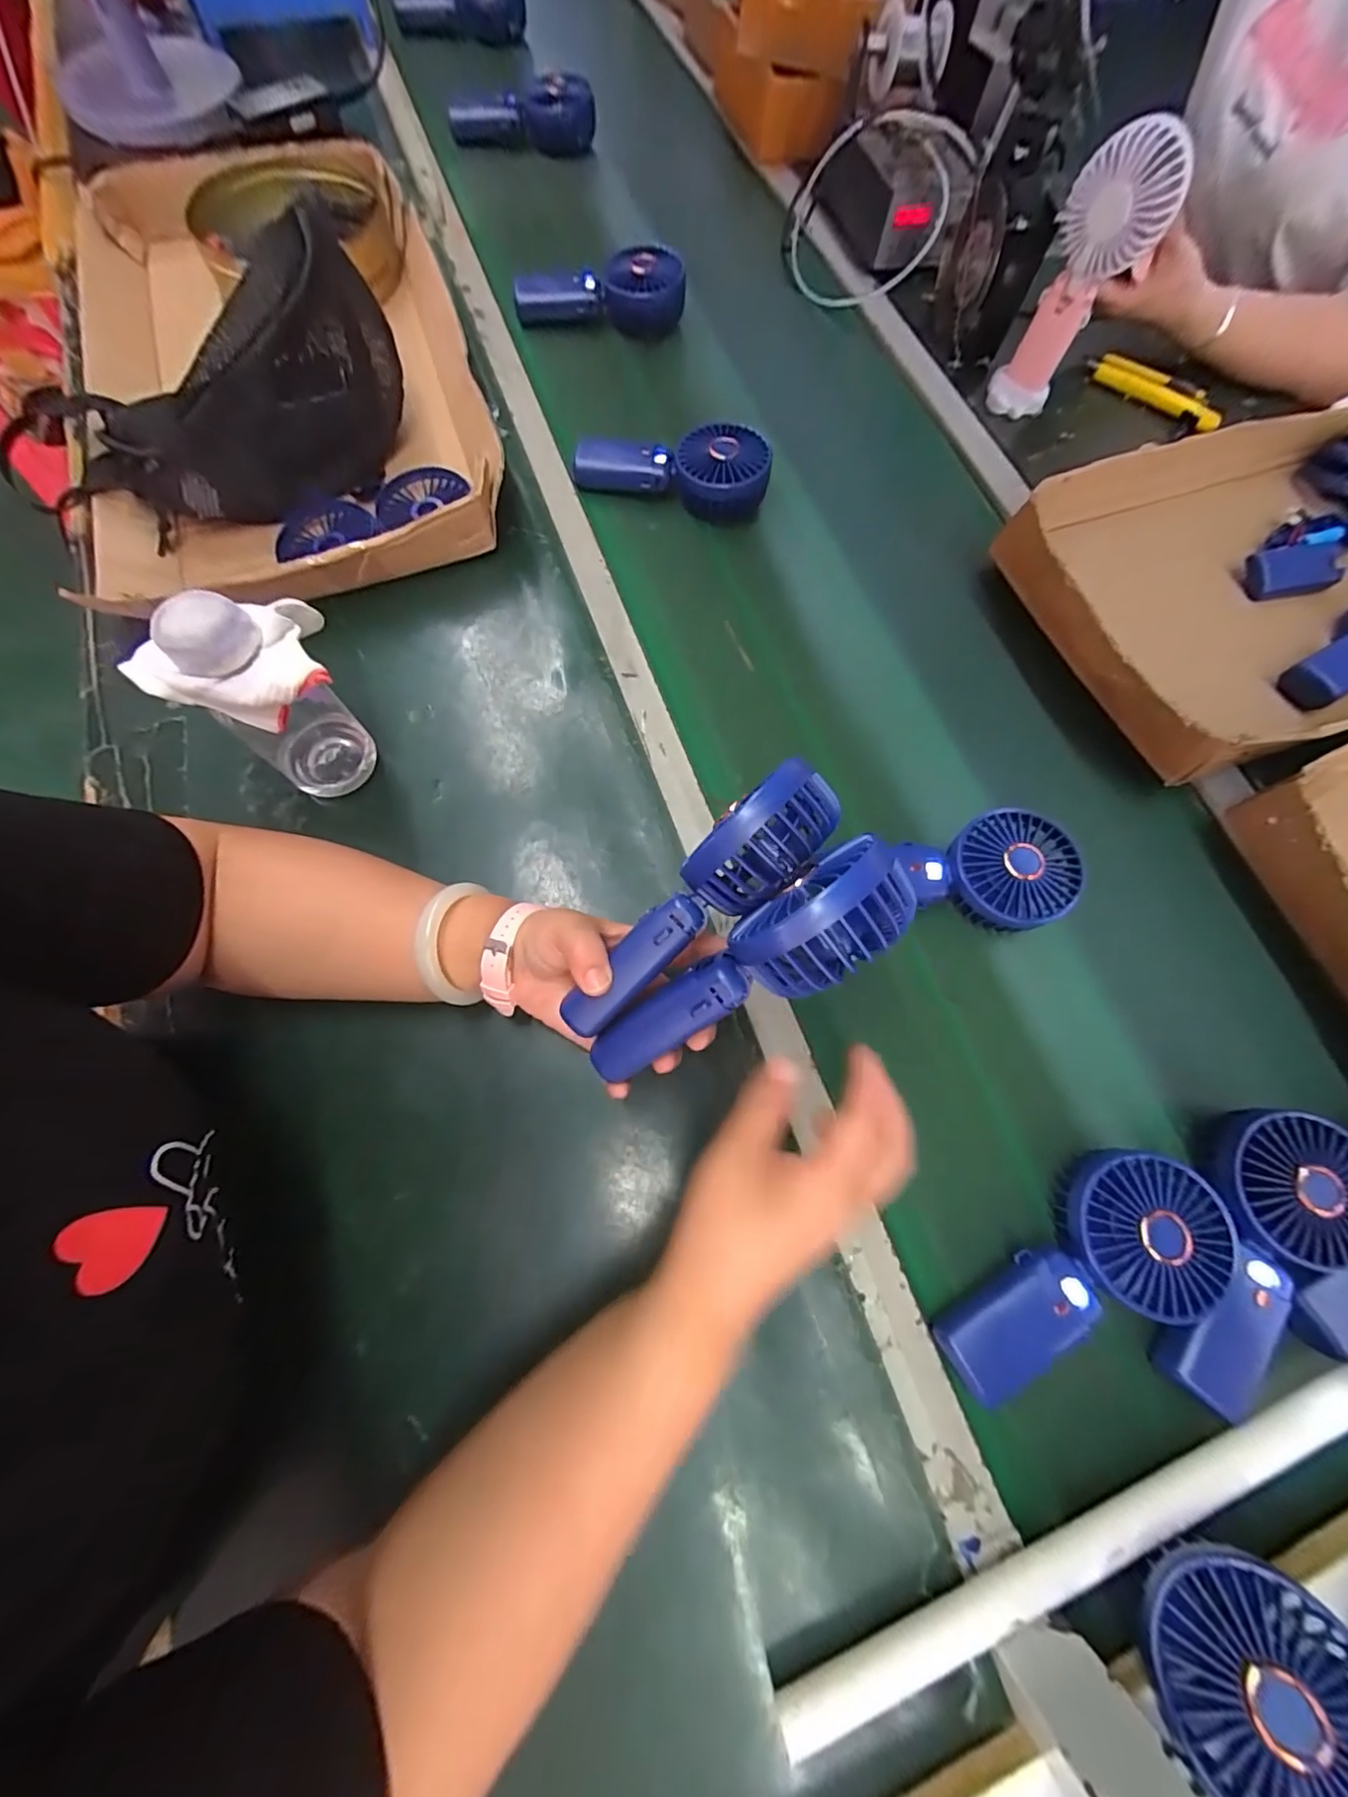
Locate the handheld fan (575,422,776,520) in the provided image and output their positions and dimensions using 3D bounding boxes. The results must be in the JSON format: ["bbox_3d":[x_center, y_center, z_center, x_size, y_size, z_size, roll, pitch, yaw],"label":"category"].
[{"bbox_3d":[-0.001,-0.413,0.546,0.181,0.051,0.070,11,72,4],"label":"handheld fan"}]

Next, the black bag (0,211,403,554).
[{"bbox_3d":[-0.374,-0.400,0.454,0.310,0.113,0.133,-29,74,-9],"label":"black bag"}]

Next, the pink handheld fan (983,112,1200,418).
[{"bbox_3d":[0.387,-0.583,0.539,0.090,0.177,0.063,26,73,8],"label":"pink handheld fan"}]

